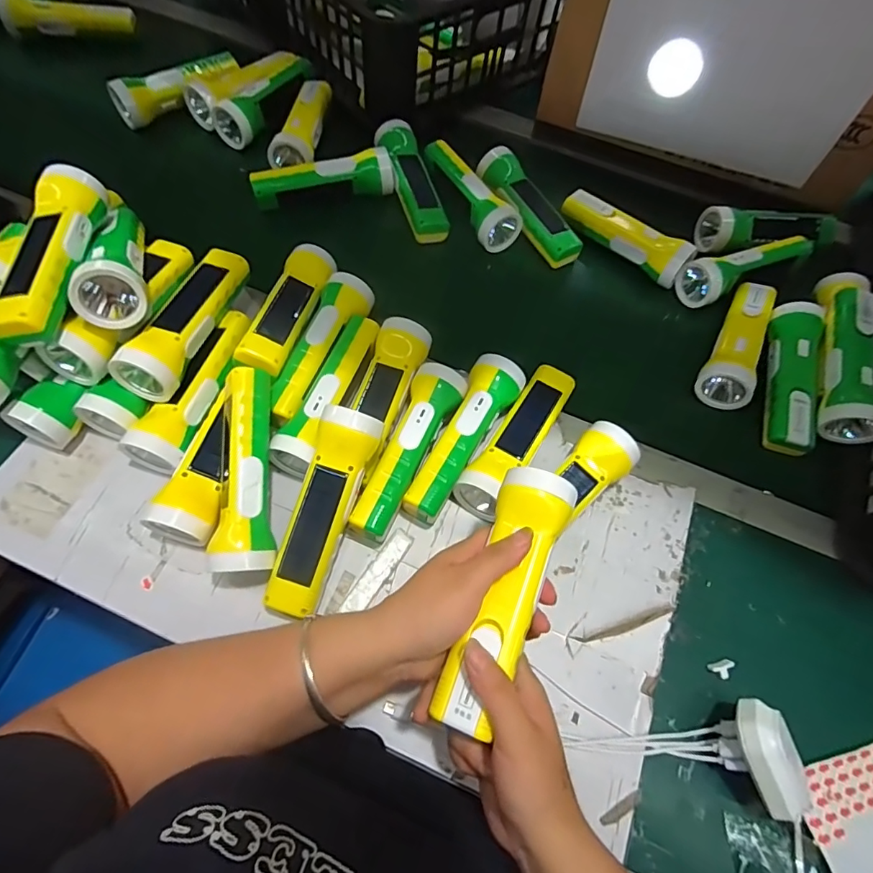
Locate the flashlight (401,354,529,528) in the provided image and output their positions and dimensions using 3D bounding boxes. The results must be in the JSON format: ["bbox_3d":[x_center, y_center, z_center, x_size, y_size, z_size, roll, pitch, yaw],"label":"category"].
[{"bbox_3d":[0.028,-0.001,0.462,0.046,0.043,0.173,27,65,8],"label":"flashlight"}]

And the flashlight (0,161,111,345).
[{"bbox_3d":[-0.321,-0.157,0.421,0.043,0.046,0.177,2,64,-4],"label":"flashlight"}]

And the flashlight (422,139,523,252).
[{"bbox_3d":[0.045,-0.305,0.615,0.056,0.042,0.160,-22,70,-12],"label":"flashlight"}]

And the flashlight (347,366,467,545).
[{"bbox_3d":[-0.023,0.011,0.455,0.049,0.039,0.173,21,64,5],"label":"flashlight"}]

